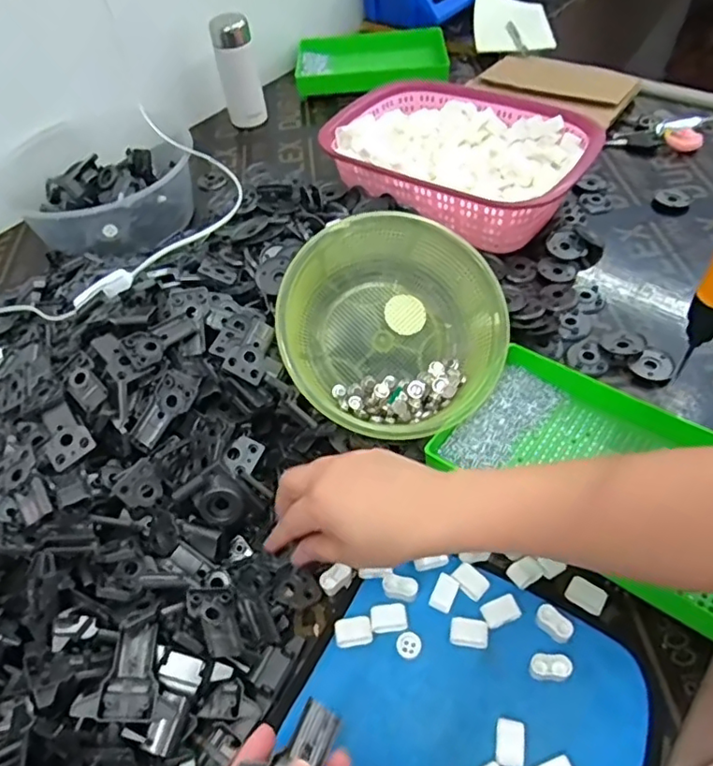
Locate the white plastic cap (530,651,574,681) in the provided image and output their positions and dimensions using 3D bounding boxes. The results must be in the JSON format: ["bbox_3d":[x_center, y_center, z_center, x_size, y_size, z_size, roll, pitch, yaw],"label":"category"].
[{"bbox_3d":[0.129,0.187,0.388,0.026,0.004,0.016,-1,51,3],"label":"white plastic cap"}]

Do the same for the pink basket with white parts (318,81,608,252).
[{"bbox_3d":[0.122,-0.273,0.716,0.284,0.072,0.223,25,57,23],"label":"pink basket with white parts"}]

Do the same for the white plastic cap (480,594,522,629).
[{"bbox_3d":[0.103,0.161,0.417,0.027,0.004,0.017,-20,52,-12],"label":"white plastic cap"}]

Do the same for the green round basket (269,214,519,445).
[{"bbox_3d":[0.028,-0.043,0.517,0.191,0.076,0.191,2,75,-8],"label":"green round basket"}]

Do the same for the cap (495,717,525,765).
[{"bbox_3d":[0.096,0.224,0.367,0.017,0.004,0.025,9,52,11],"label":"cap"}]

